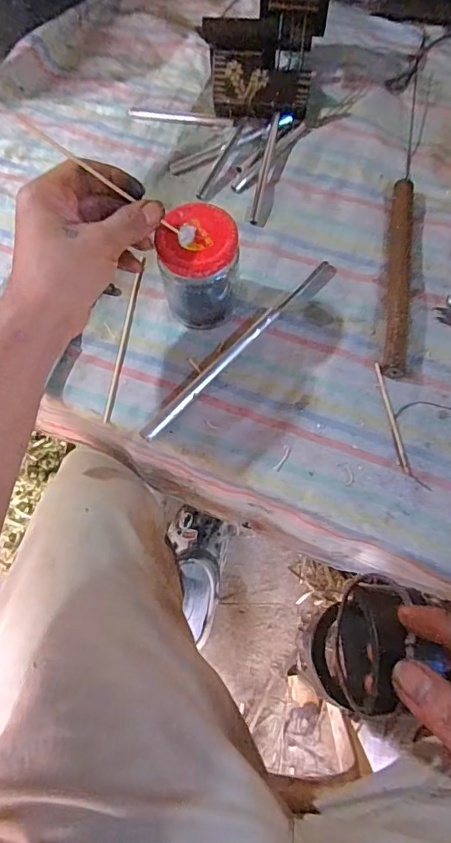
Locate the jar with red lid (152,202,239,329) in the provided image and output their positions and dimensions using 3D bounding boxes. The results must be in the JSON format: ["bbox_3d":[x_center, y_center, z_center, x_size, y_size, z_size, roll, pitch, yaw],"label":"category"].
[{"bbox_3d":[-0.021,-0.129,0.416,0.062,0.092,0.065,0,70,1],"label":"jar with red lid"}]

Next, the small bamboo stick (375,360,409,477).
[{"bbox_3d":[0.141,-0.004,0.410,0.006,0.004,0.098,-8,70,-2],"label":"small bamboo stick"}]

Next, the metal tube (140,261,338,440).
[{"bbox_3d":[0.014,-0.069,0.434,0.018,0.010,0.235,43,76,15],"label":"metal tube"}]

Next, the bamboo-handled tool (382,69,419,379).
[{"bbox_3d":[0.175,-0.209,0.477,0.022,0.016,0.365,8,70,4],"label":"bamboo-handled tool"}]

